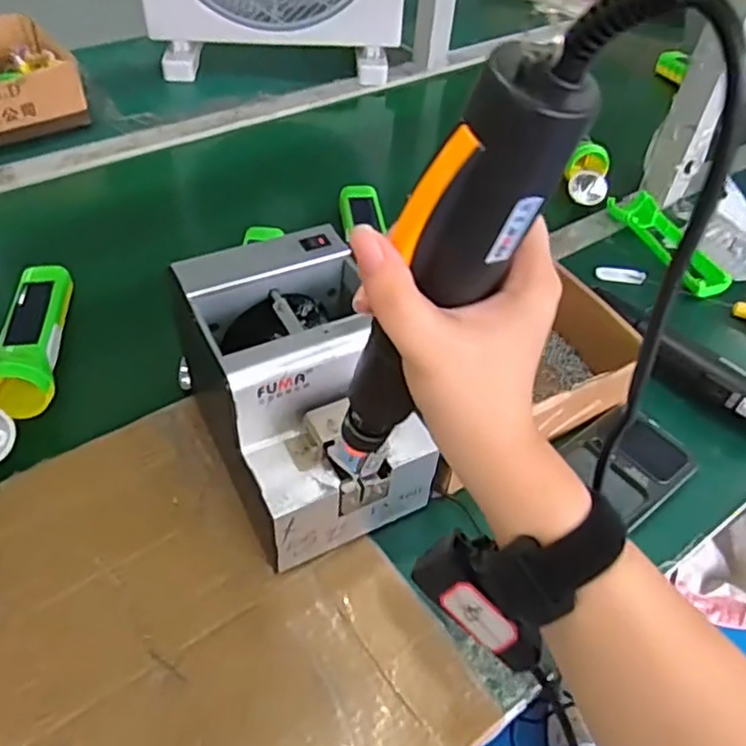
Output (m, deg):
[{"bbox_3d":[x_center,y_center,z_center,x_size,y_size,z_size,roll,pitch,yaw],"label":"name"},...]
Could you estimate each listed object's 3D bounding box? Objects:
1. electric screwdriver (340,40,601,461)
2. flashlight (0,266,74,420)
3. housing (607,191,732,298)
[{"bbox_3d":[0.022,-0.031,0.269,0.037,0.221,0.035,40,56,10],"label":"electric screwdriver"},{"bbox_3d":[-0.296,-0.031,0.574,0.048,0.036,0.170,-5,48,-9],"label":"flashlight"},{"bbox_3d":[0.327,-0.144,0.723,0.056,0.020,0.164,-15,51,-18],"label":"housing"}]

